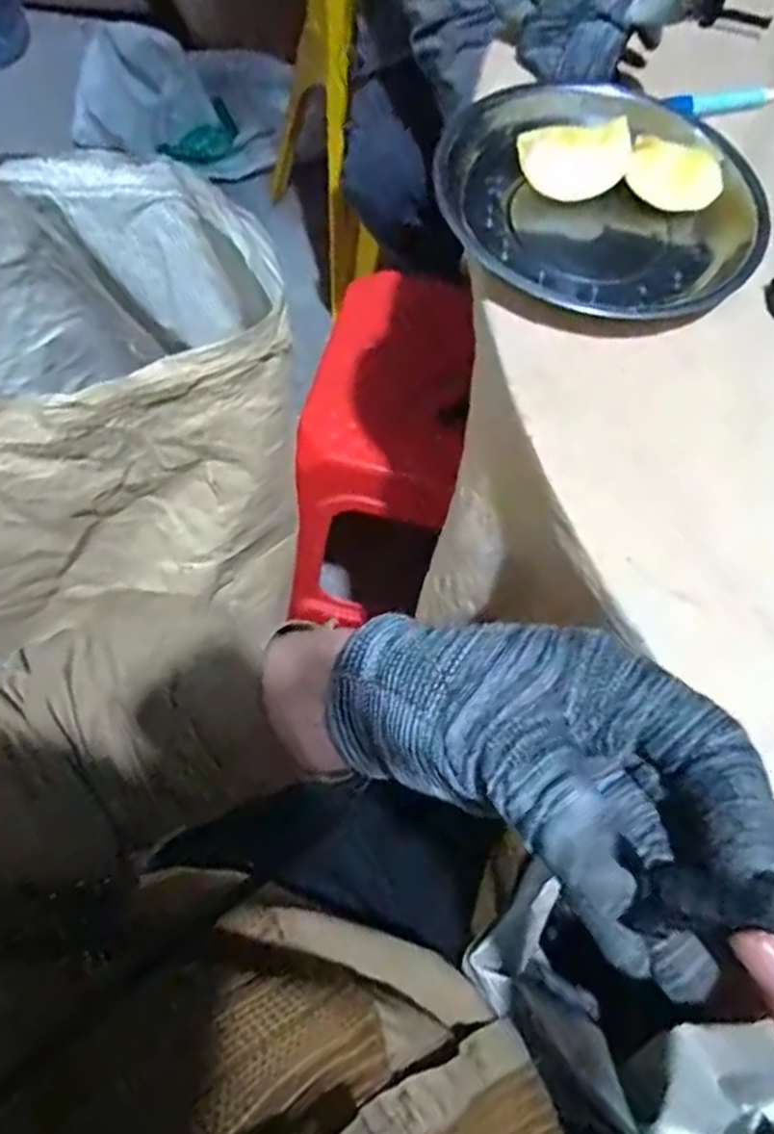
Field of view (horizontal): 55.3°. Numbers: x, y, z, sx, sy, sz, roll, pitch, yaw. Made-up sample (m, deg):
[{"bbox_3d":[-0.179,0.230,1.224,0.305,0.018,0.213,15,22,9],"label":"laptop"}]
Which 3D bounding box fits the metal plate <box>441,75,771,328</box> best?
[{"bbox_3d":[0.118,-0.206,0.422,0.181,0.034,0.151,24,65,8],"label":"metal plate"}]

